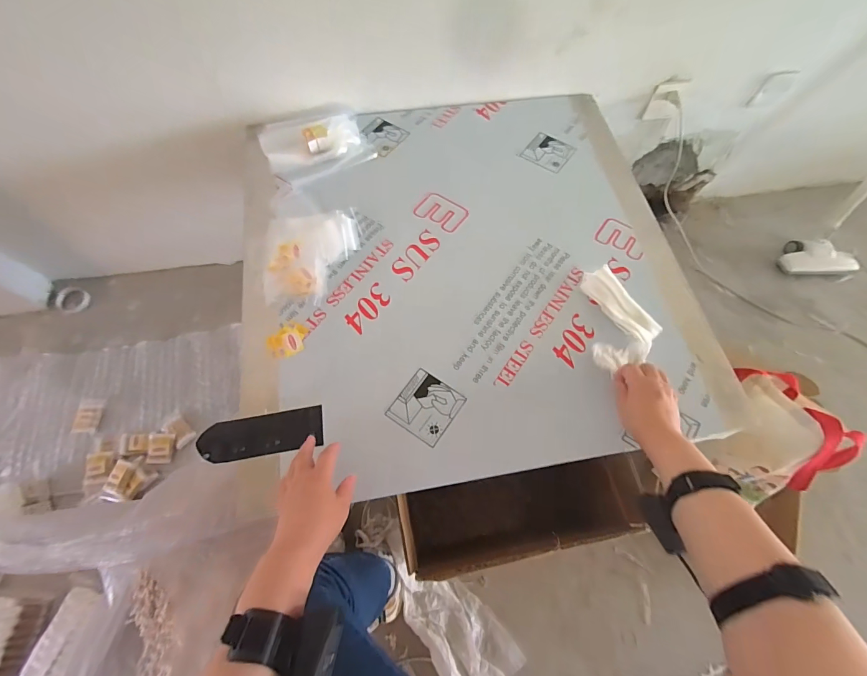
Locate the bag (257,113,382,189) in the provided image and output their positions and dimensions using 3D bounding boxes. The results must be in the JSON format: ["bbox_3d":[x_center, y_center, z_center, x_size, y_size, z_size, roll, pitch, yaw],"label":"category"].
[{"bbox_3d":[-0.244,-0.406,0.771,0.199,0.043,0.167,-25,69,-12],"label":"bag"}]

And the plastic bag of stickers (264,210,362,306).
[{"bbox_3d":[-0.214,-0.150,0.670,0.161,0.019,0.186,-6,67,-4],"label":"plastic bag of stickers"}]

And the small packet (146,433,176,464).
[{"bbox_3d":[-0.690,0.281,0.947,0.059,0.007,0.073,4,67,-12],"label":"small packet"}]

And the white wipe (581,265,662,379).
[{"bbox_3d":[0.307,-0.038,0.626,0.106,0.028,0.178,-5,68,-4],"label":"white wipe"}]

